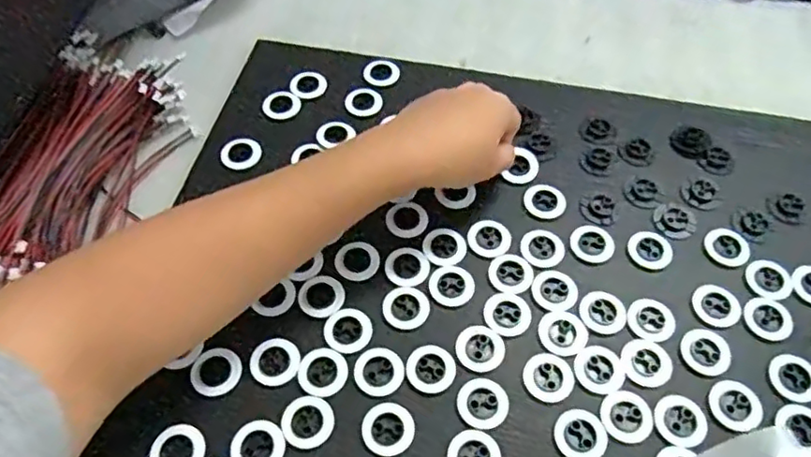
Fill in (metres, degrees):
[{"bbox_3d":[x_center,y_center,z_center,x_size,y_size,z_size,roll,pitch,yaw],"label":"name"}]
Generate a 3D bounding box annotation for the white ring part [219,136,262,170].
[{"bbox_3d":[-0.119,-0.054,0.445,0.028,0.004,0.032,-6,56,-4],"label":"white ring part"}]

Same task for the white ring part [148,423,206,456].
[{"bbox_3d":[-0.123,0.120,0.331,0.028,0.005,0.029,22,58,14],"label":"white ring part"}]

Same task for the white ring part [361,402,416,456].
[{"bbox_3d":[-0.009,0.110,0.339,0.028,0.004,0.028,0,56,0],"label":"white ring part"}]

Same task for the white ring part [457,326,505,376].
[{"bbox_3d":[0.044,0.070,0.364,0.028,0.004,0.028,0,56,0],"label":"white ring part"}]

